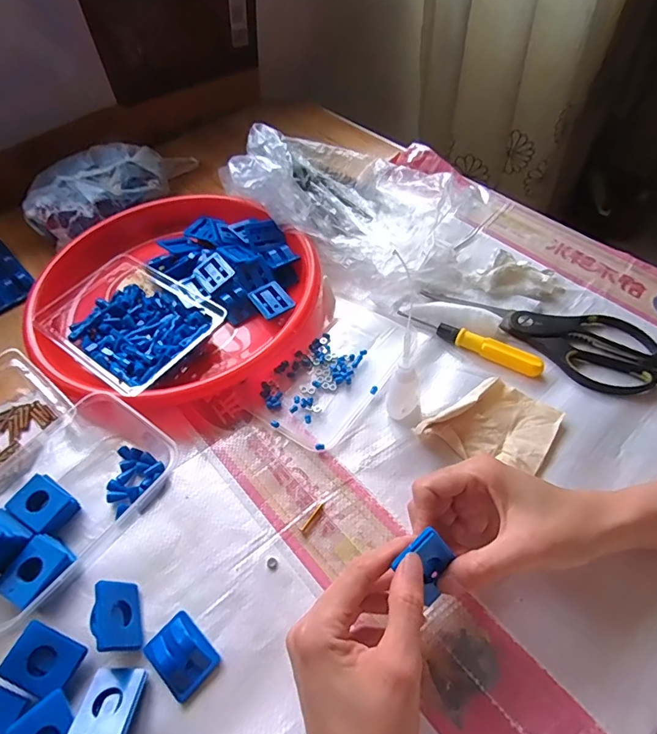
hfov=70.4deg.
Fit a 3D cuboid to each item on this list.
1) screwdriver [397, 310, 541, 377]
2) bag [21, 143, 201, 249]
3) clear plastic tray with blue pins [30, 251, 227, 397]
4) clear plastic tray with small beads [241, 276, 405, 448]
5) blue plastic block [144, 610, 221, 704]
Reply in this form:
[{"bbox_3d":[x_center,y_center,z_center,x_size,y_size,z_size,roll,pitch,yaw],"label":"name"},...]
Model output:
[{"bbox_3d":[0.135,-0.026,0.450,0.141,0.014,0.018,24,59,21],"label":"screwdriver"},{"bbox_3d":[-0.278,-0.240,0.608,0.112,0.059,0.234,32,62,25],"label":"bag"},{"bbox_3d":[-0.203,-0.044,0.472,0.182,0.036,0.125,30,61,24],"label":"clear plastic tray with blue pins"},{"bbox_3d":[0.002,-0.006,0.440,0.102,0.019,0.163,26,59,21],"label":"clear plastic tray with small beads"},{"bbox_3d":[-0.098,0.191,0.309,0.044,0.014,0.034,36,63,26],"label":"blue plastic block"}]

